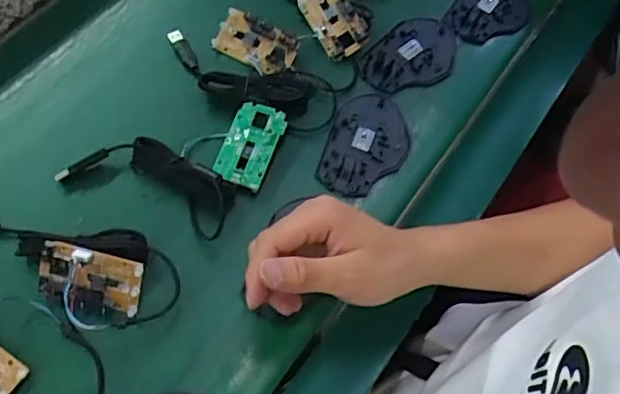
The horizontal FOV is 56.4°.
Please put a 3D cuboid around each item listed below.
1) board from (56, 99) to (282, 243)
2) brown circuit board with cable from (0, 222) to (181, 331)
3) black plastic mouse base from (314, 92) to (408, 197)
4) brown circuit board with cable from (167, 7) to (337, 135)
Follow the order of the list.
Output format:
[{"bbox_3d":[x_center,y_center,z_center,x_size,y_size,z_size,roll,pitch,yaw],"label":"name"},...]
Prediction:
[{"bbox_3d":[-0.110,-0.044,0.507,0.145,0.021,0.138,26,65,10],"label":"board"},{"bbox_3d":[-0.194,0.037,0.453,0.202,0.034,0.080,31,64,10],"label":"brown circuit board with cable"},{"bbox_3d":[0.051,-0.048,0.522,0.071,0.004,0.108,16,64,6],"label":"black plastic mouse base"},{"bbox_3d":[-0.054,-0.126,0.549,0.173,0.022,0.089,27,65,11],"label":"brown circuit board with cable"}]

